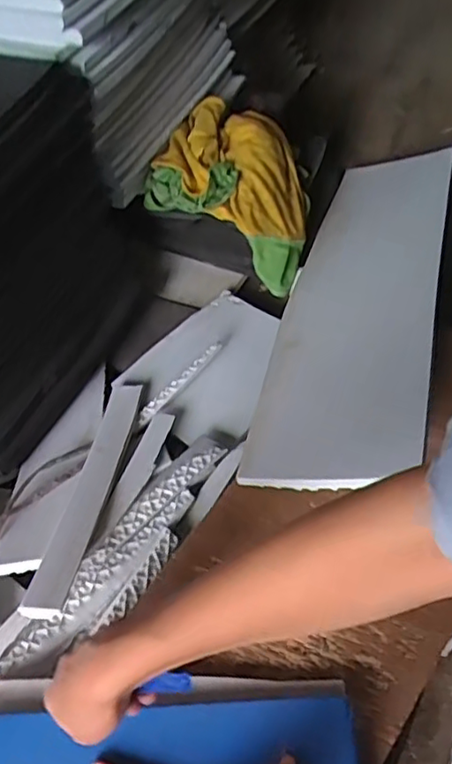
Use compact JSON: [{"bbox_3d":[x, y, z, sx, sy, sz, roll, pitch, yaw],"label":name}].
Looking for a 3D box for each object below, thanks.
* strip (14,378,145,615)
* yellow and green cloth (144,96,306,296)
[{"bbox_3d":[-0.132,0.099,0.611,0.040,0.019,0.283,3,40,8],"label":"strip"},{"bbox_3d":[0.029,-0.249,0.791,0.221,0.066,0.187,37,72,-12],"label":"yellow and green cloth"}]

